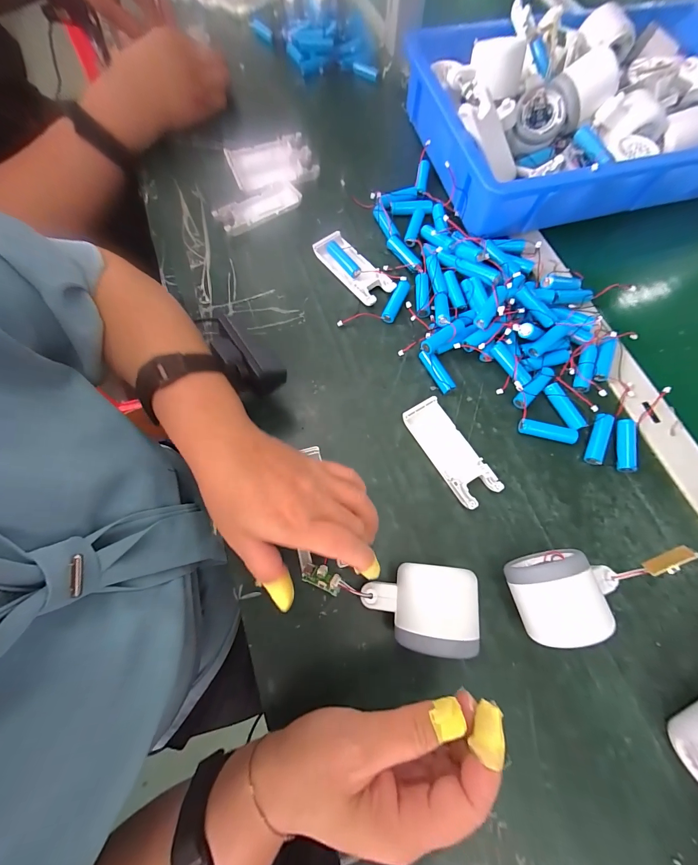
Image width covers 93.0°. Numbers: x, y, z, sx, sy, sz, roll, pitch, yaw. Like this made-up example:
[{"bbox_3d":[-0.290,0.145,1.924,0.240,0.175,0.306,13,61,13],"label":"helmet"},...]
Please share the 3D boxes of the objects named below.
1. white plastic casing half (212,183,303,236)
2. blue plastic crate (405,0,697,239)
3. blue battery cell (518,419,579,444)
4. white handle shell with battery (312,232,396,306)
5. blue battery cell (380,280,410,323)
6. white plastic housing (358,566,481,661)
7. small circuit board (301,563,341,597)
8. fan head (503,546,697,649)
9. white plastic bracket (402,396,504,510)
[{"bbox_3d":[-0.113,-0.281,0.409,0.105,0.011,0.044,-34,74,-11],"label":"white plastic casing half"},{"bbox_3d":[0.307,-0.409,0.409,0.429,0.083,0.292,-13,71,-5],"label":"blue plastic crate"},{"bbox_3d":[0.191,-0.001,0.318,0.052,0.012,0.012,13,71,4],"label":"blue battery cell"},{"bbox_3d":[0.004,-0.187,0.379,0.040,0.015,0.101,-39,75,-12],"label":"white handle shell with battery"},{"bbox_3d":[0.051,-0.143,0.363,0.014,0.015,0.049,26,73,8],"label":"blue battery cell"},{"bbox_3d":[0.051,0.128,0.250,0.078,0.058,0.054,5,71,2],"label":"white plastic housing"},{"bbox_3d":[-0.021,0.113,0.258,0.032,0.005,0.016,17,71,24],"label":"small circuit board"},{"bbox_3d":[0.185,0.115,0.256,0.120,0.058,0.061,-13,71,-5],"label":"fan head"},{"bbox_3d":[0.095,0.017,0.313,0.039,0.011,0.105,-30,74,-10],"label":"white plastic bracket"}]

